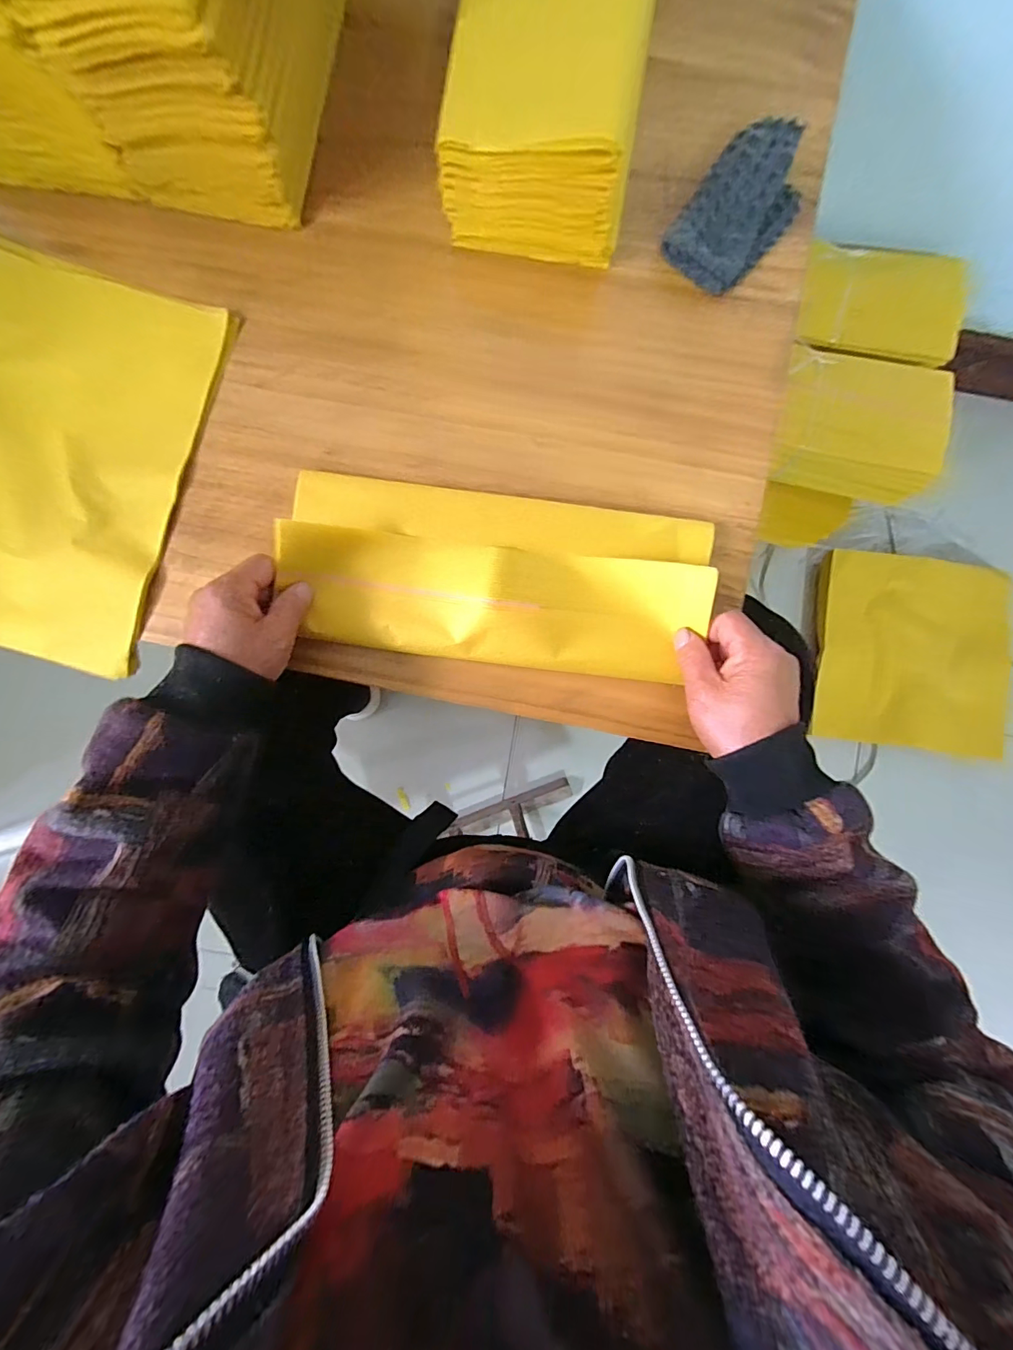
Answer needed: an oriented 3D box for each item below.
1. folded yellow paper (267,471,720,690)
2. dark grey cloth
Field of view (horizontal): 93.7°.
[{"bbox_3d":[-0.004,-0.072,0.350,0.304,0.033,0.125,7,89,0],"label":"folded yellow paper"},{"bbox_3d":[0.177,-0.356,0.361,0.066,0.034,0.103,41,89,0],"label":"dark grey cloth"}]

